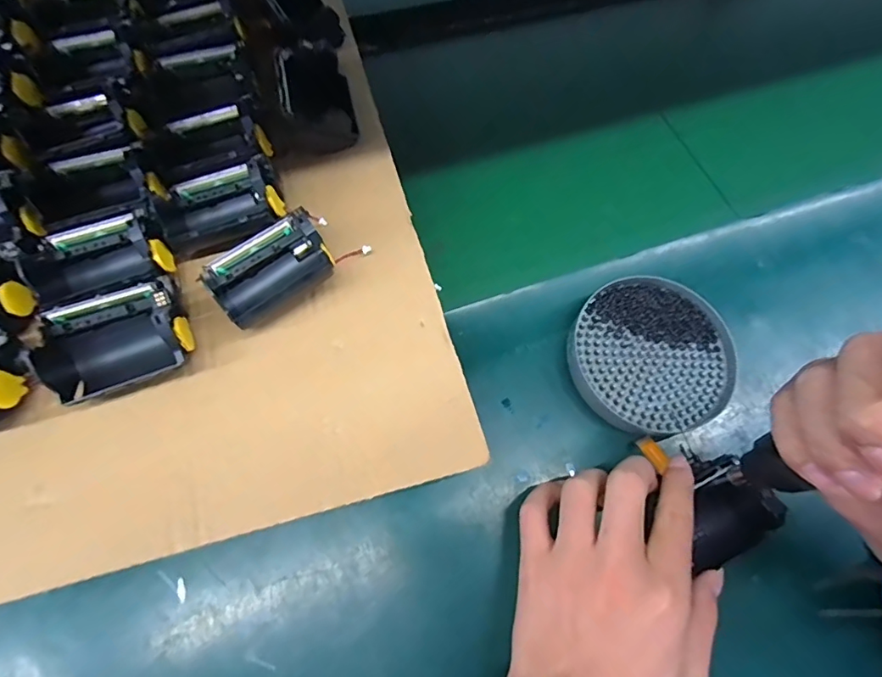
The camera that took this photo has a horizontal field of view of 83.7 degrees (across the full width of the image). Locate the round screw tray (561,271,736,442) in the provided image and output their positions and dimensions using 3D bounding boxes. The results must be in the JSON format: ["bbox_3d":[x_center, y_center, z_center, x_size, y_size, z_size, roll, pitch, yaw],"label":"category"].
[{"bbox_3d":[0.149,0.013,0.353,0.113,0.019,0.112,2,67,-4],"label":"round screw tray"}]

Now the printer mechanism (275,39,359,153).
[{"bbox_3d":[-0.088,-0.169,0.348,0.047,0.039,0.072,-11,68,-9],"label":"printer mechanism"}]

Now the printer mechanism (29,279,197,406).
[{"bbox_3d":[-0.179,0.003,0.269,0.077,0.041,0.054,-20,70,-12],"label":"printer mechanism"}]

